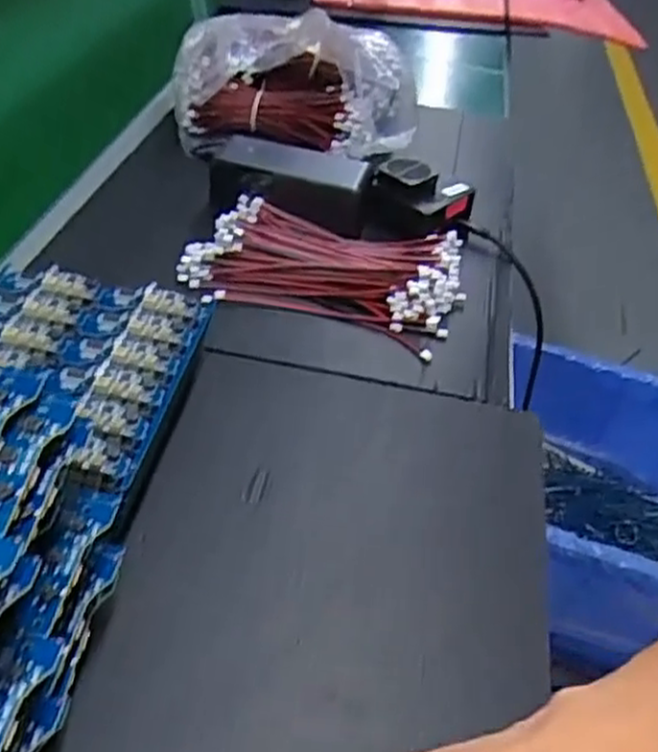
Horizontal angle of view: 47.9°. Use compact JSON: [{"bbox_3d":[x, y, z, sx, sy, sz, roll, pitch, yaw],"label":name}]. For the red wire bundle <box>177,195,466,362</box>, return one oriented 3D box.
[{"bbox_3d":[0.001,-0.092,0.574,0.200,0.028,0.128,16,42,9],"label":"red wire bundle"}]

